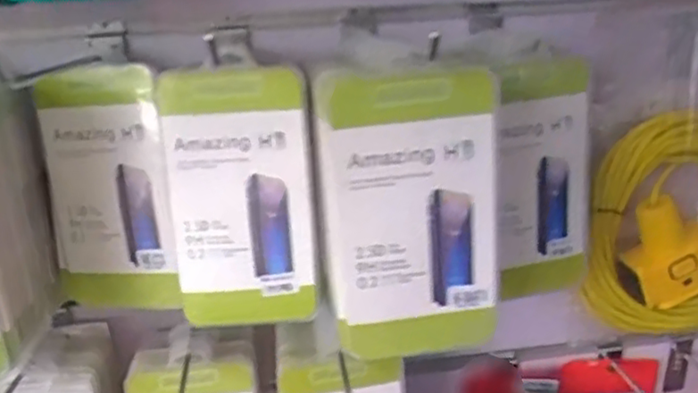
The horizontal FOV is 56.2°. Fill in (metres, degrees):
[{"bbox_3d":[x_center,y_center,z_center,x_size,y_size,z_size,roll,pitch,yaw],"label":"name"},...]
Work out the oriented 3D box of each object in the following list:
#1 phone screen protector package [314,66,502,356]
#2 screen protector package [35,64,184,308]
[{"bbox_3d":[0.035,0.009,0.375,0.100,0.159,0.042,0,20,7],"label":"phone screen protector package"},{"bbox_3d":[-0.163,-0.003,0.448,0.104,0.163,0.020,5,22,20],"label":"screen protector package"}]

